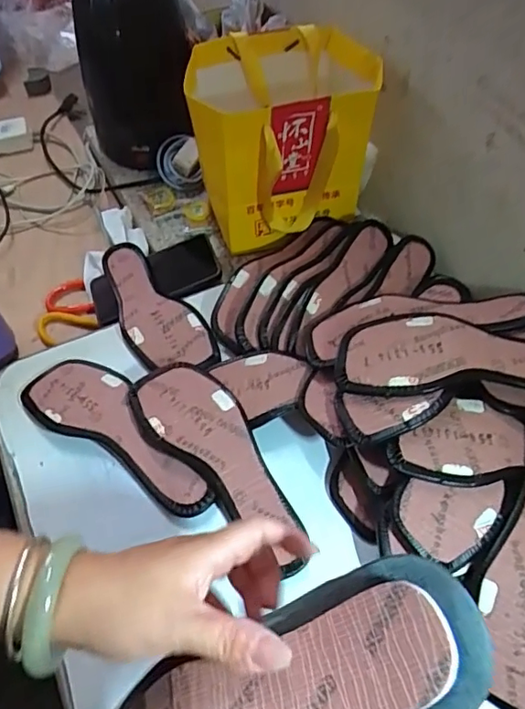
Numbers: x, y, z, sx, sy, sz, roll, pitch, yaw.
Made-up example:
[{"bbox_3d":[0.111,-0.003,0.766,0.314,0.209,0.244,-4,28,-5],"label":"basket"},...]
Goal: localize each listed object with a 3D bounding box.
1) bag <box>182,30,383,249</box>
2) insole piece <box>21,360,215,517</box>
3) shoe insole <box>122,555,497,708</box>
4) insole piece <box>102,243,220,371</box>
[{"bbox_3d":[0.027,-0.263,0.666,0.212,0.177,0.164,-12,53,-6],"label":"bag"},{"bbox_3d":[-0.135,0.065,0.523,0.224,0.011,0.077,26,58,21],"label":"insole piece"},{"bbox_3d":[0.002,0.180,0.271,0.230,0.021,0.083,-35,53,13],"label":"shoe insole"},{"bbox_3d":[-0.131,-0.055,0.624,0.079,0.018,0.223,-28,53,-21],"label":"insole piece"}]

